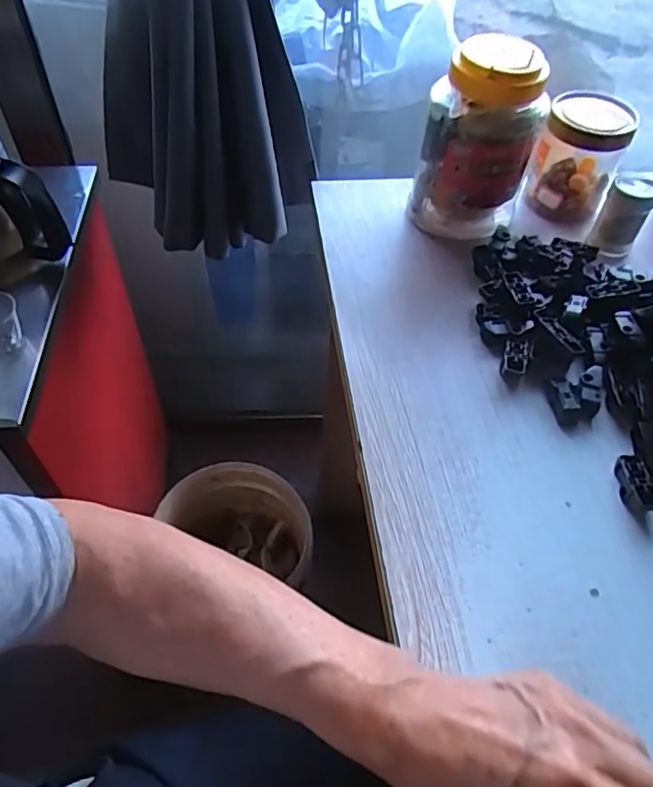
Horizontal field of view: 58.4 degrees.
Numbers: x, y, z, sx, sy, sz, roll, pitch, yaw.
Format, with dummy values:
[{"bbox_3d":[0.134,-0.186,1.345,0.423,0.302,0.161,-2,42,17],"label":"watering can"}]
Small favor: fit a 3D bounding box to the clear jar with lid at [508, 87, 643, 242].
[{"bbox_3d":[0.264,-0.242,0.626,0.083,0.126,0.097,21,53,14],"label":"clear jar with lid"}]

